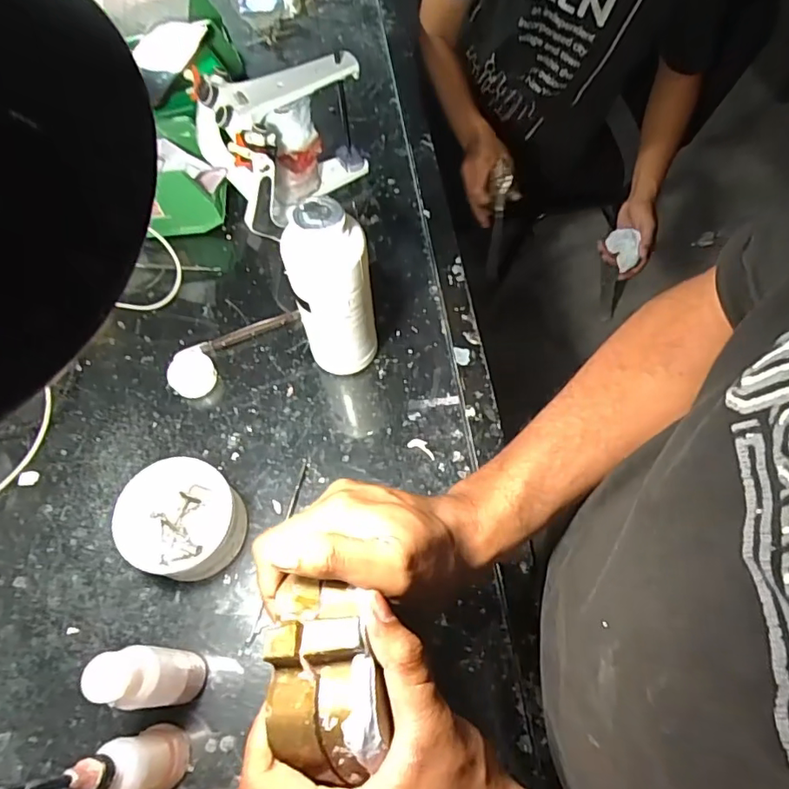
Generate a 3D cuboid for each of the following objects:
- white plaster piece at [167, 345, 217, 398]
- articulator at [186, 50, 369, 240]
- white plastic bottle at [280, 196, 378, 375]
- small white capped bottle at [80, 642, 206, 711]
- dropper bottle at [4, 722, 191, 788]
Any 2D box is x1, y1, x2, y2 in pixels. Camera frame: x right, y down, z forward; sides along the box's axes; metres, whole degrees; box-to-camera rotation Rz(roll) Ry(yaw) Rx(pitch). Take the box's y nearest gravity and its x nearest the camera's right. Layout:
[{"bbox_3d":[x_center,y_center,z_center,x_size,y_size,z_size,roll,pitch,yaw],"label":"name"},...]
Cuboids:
[{"bbox_3d":[-0.211,-0.023,0.565,0.047,0.016,0.054,-31,65,-14],"label":"white plaster piece"},{"bbox_3d":[-0.118,-0.284,0.624,0.171,0.154,0.166,-26,64,-12],"label":"articulator"},{"bbox_3d":[-0.050,-0.083,0.493,0.052,0.191,0.061,27,66,16],"label":"white plastic bottle"},{"bbox_3d":[-0.169,0.197,0.382,0.031,0.128,0.036,-1,61,2],"label":"small white capped bottle"},{"bbox_3d":[-0.175,0.230,0.333,0.038,0.182,0.034,37,69,20],"label":"dropper bottle"}]

